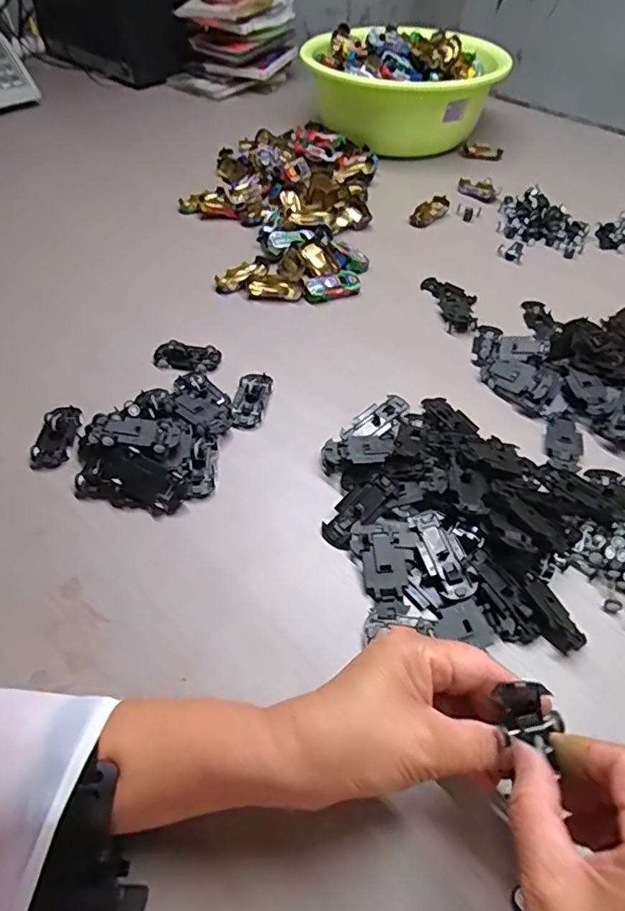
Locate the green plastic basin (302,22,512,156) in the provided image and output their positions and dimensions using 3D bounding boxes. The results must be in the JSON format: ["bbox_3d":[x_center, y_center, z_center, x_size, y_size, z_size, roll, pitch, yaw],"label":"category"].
[{"bbox_3d":[0.143,-0.584,0.883,0.285,0.138,0.285,0,49,0],"label":"green plastic basin"}]

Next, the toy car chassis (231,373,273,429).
[{"bbox_3d":[-0.056,-0.050,0.497,0.028,0.010,0.065,9,50,7],"label":"toy car chassis"}]

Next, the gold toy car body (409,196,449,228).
[{"bbox_3d":[0.159,-0.331,0.744,0.036,0.016,0.070,27,54,21],"label":"gold toy car body"}]

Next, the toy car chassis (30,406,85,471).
[{"bbox_3d":[-0.218,-0.017,0.466,0.033,0.015,0.063,3,49,2],"label":"toy car chassis"}]

